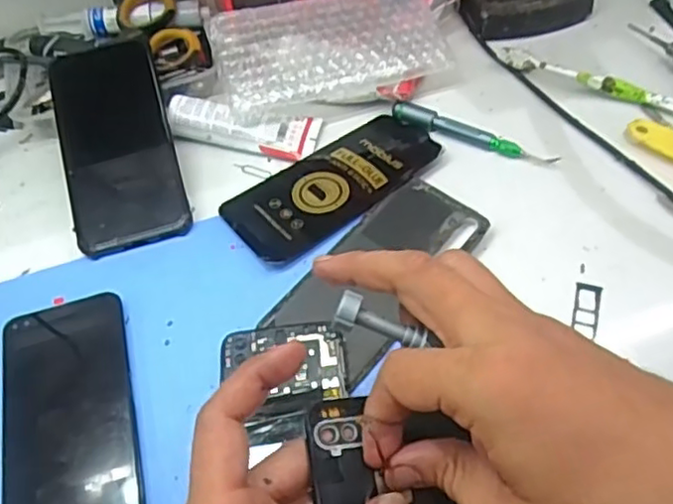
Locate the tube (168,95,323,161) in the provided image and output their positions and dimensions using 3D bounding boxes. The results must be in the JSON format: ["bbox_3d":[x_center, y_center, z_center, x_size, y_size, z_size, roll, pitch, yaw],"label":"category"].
[{"bbox_3d":[-0.070,-0.094,0.495,0.110,0.025,0.038,5,58,8],"label":"tube"}]

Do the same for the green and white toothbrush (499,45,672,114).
[{"bbox_3d":[0.214,-0.125,0.498,0.182,0.013,0.015,23,62,18],"label":"green and white toothbrush"}]

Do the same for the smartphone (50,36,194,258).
[{"bbox_3d":[-0.158,-0.079,0.469,0.076,0.010,0.161,-15,73,-5],"label":"smartphone"}]

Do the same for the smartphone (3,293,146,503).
[{"bbox_3d":[-0.151,0.099,0.370,0.073,0.010,0.159,-14,60,-8],"label":"smartphone"}]

